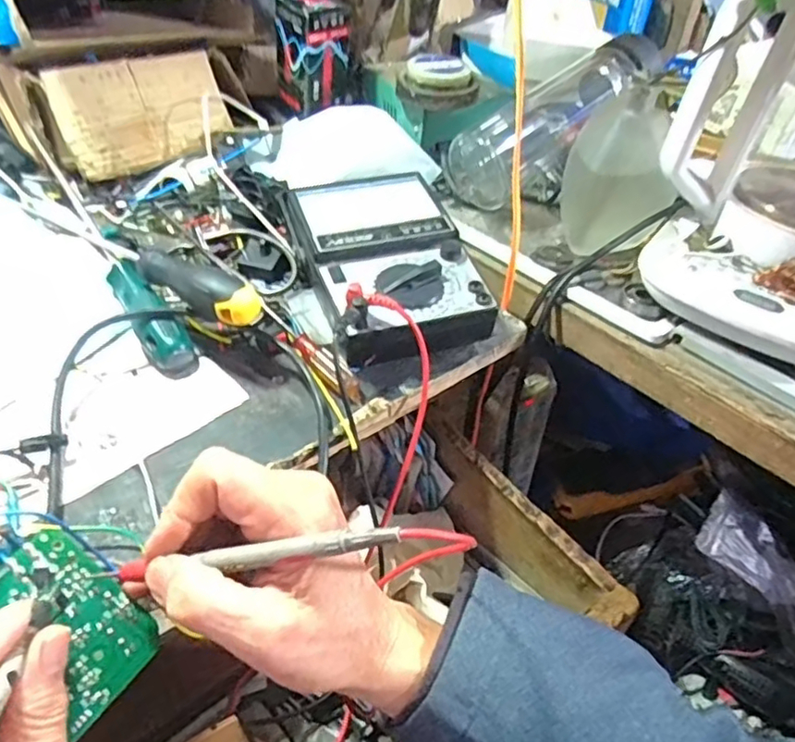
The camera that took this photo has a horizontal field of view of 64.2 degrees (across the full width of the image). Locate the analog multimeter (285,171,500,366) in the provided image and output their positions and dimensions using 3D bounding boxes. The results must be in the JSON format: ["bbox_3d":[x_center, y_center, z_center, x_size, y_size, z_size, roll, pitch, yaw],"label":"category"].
[{"bbox_3d":[-0.011,-0.080,0.464,0.113,0.046,0.183,-12,45,-18],"label":"analog multimeter"}]

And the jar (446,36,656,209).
[{"bbox_3d":[0.133,-0.229,0.583,0.204,0.082,0.099,-46,59,-11],"label":"jar"}]

